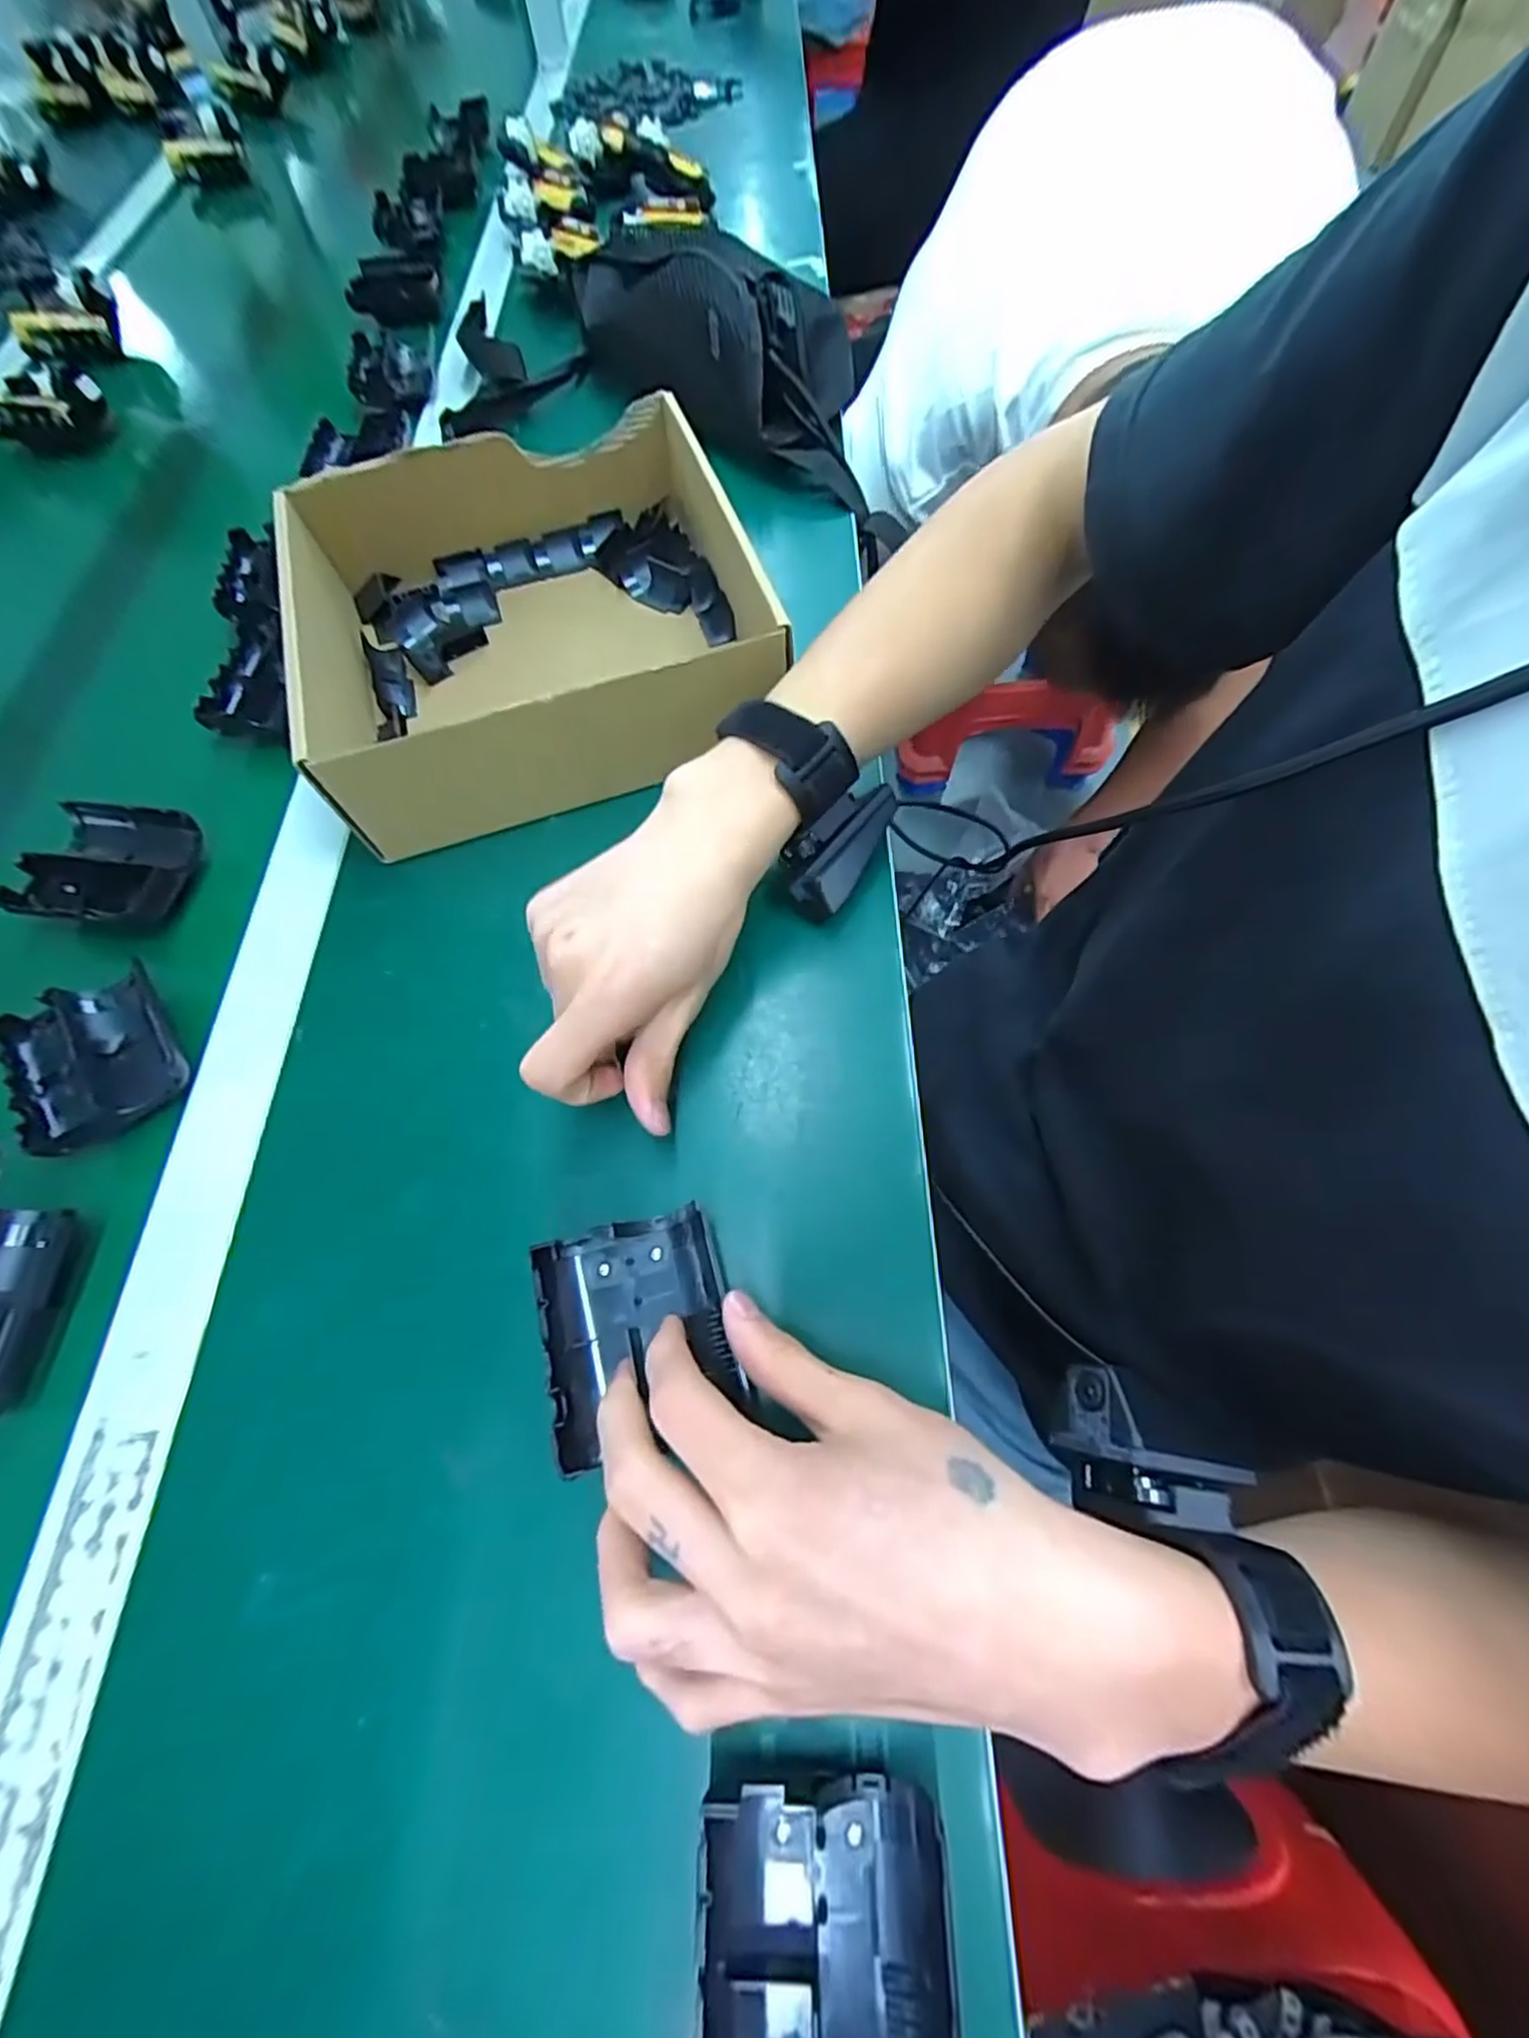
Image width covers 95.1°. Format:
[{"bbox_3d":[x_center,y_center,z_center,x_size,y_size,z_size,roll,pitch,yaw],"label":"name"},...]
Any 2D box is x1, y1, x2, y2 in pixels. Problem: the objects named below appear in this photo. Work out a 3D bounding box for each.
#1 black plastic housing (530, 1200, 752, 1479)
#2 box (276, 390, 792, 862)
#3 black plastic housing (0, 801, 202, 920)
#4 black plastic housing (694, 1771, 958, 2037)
[{"bbox_3d":[-0.048,0.113,0.261,0.066,0.017,0.075,-16,67,-6],"label":"black plastic housing"},{"bbox_3d":[-0.131,-0.227,0.398,0.229,0.073,0.239,-17,67,-6],"label":"box"},{"bbox_3d":[-0.350,-0.081,0.379,0.084,0.028,0.065,6,67,3],"label":"black plastic housing"},{"bbox_3d":[0.017,0.263,0.193,0.069,0.025,0.076,-1,67,1],"label":"black plastic housing"}]

